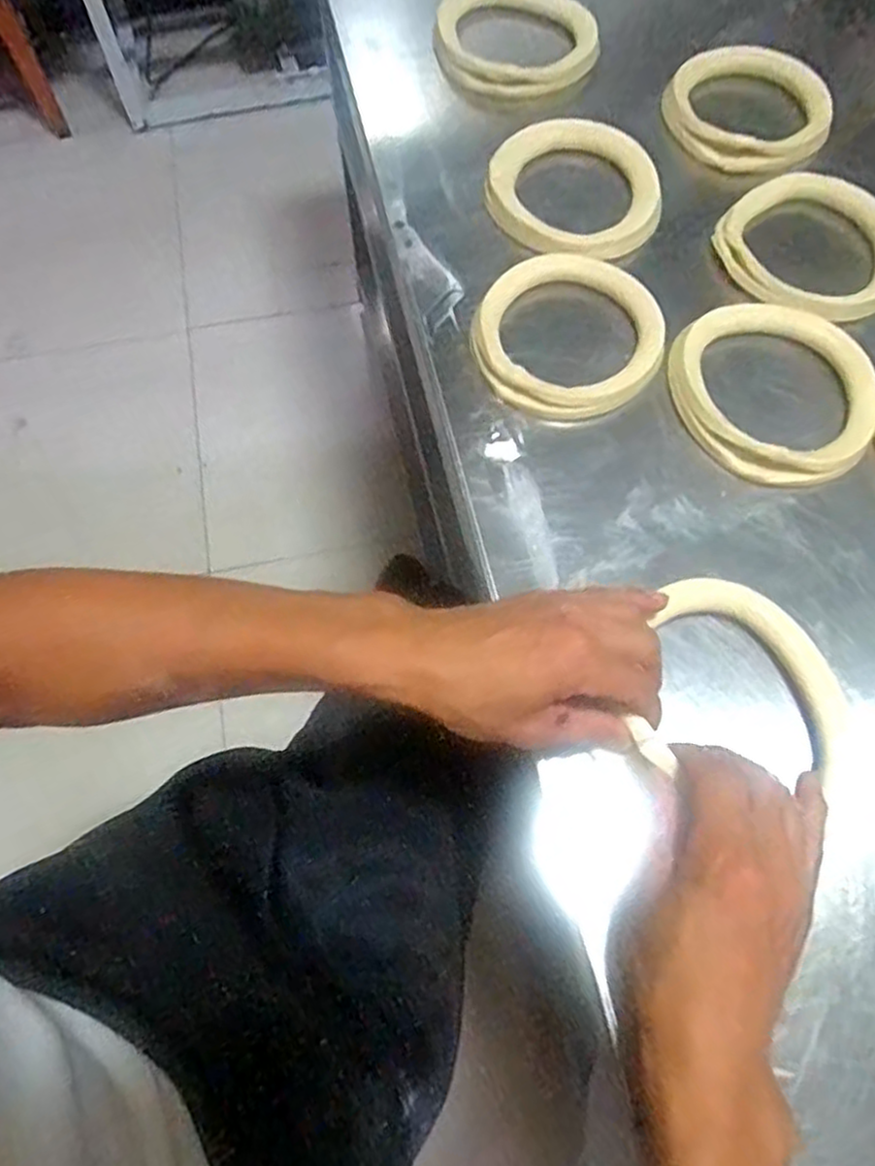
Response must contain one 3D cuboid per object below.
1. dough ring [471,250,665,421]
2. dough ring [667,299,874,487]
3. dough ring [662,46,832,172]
[{"bbox_3d":[0.092,-0.177,0.508,0.140,0.012,0.130,0,65,-1],"label":"dough ring"},{"bbox_3d":[0.229,-0.133,0.487,0.136,0.015,0.138,0,65,-1],"label":"dough ring"},{"bbox_3d":[0.263,-0.404,0.615,0.134,0.034,0.134,0,66,0],"label":"dough ring"}]

